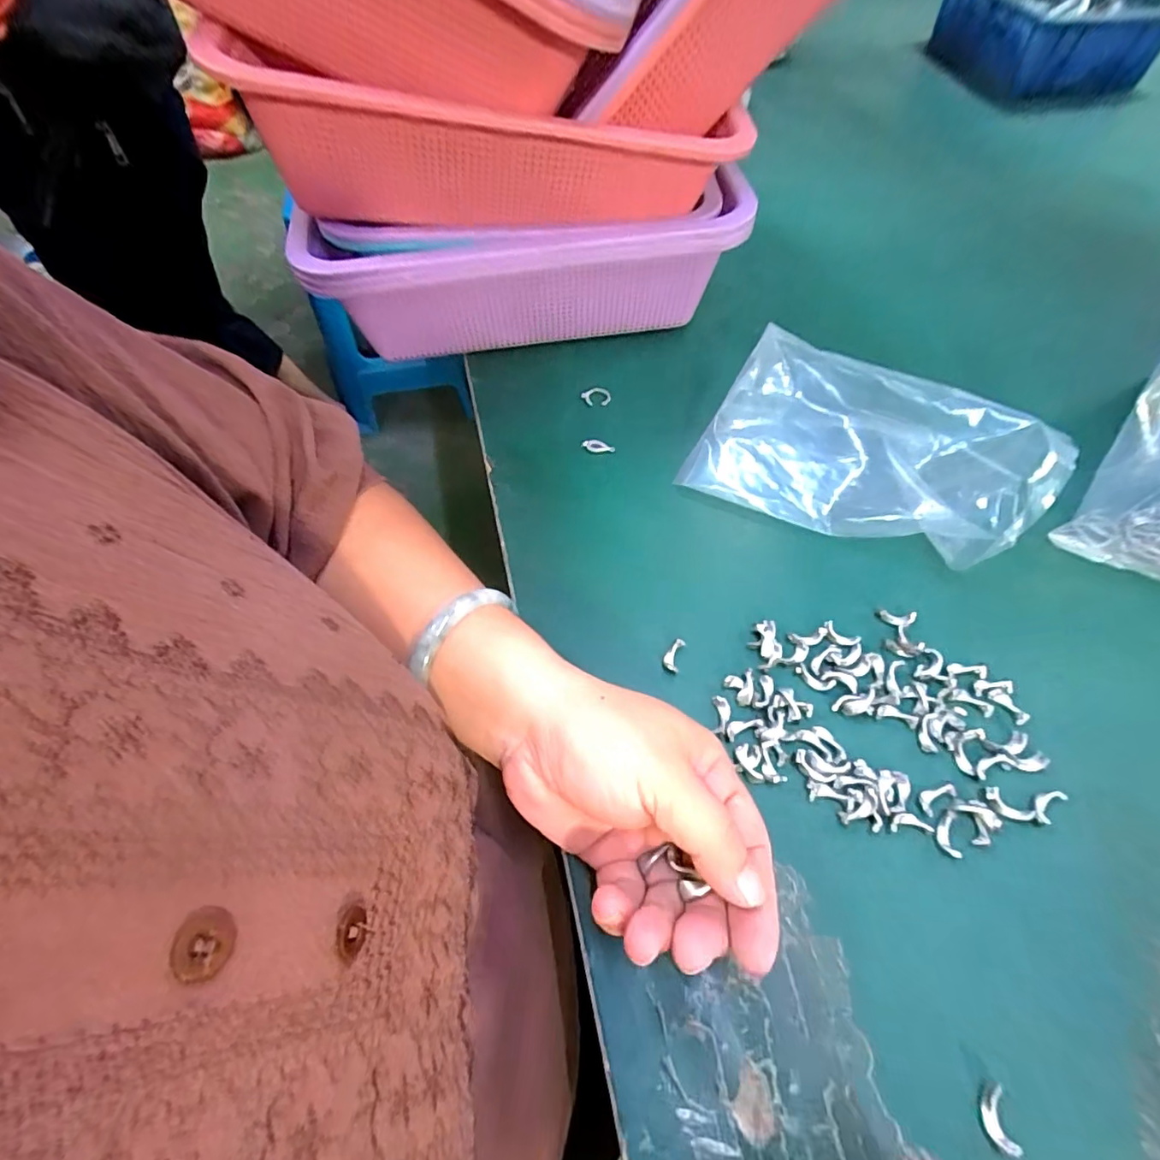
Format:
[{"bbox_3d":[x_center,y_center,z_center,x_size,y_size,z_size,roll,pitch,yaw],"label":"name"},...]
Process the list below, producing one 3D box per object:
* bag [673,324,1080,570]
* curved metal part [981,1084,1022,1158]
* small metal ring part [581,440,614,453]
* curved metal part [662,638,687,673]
[{"bbox_3d":[0.173,-0.082,0.332,0.184,0.055,0.129,29,63,18],"label":"bag"},{"bbox_3d":[0.145,0.188,0.191,0.009,0.006,0.018,-7,58,-3],"label":"curved metal part"},{"bbox_3d":[0.012,-0.090,0.370,0.021,0.005,0.008,16,60,11],"label":"small metal ring part"},{"bbox_3d":[0.049,0.039,0.285,0.009,0.004,0.018,16,60,11],"label":"curved metal part"}]

